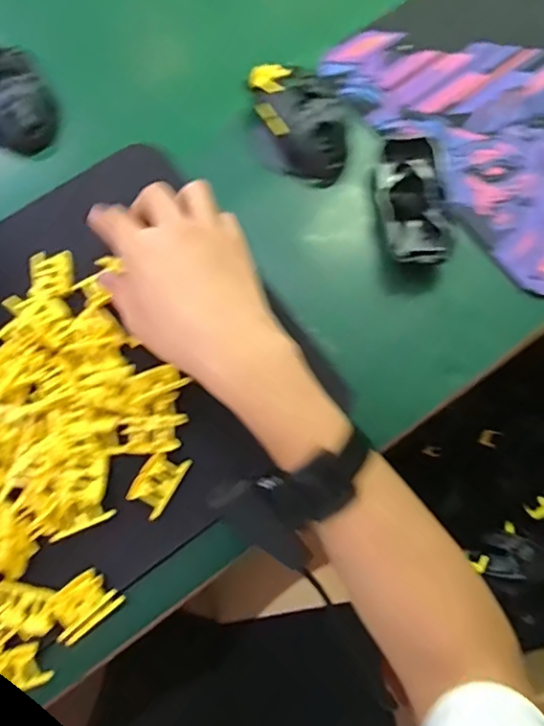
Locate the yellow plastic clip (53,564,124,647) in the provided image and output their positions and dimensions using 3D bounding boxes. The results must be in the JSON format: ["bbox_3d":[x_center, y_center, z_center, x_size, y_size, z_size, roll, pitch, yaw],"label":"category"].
[{"bbox_3d":[-0.130,0.166,0.389,0.047,0.012,0.031,-39,79,-13],"label":"yellow plastic clip"}]

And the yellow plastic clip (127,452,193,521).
[{"bbox_3d":[-0.082,0.086,0.410,0.028,0.008,0.046,30,74,6],"label":"yellow plastic clip"}]

